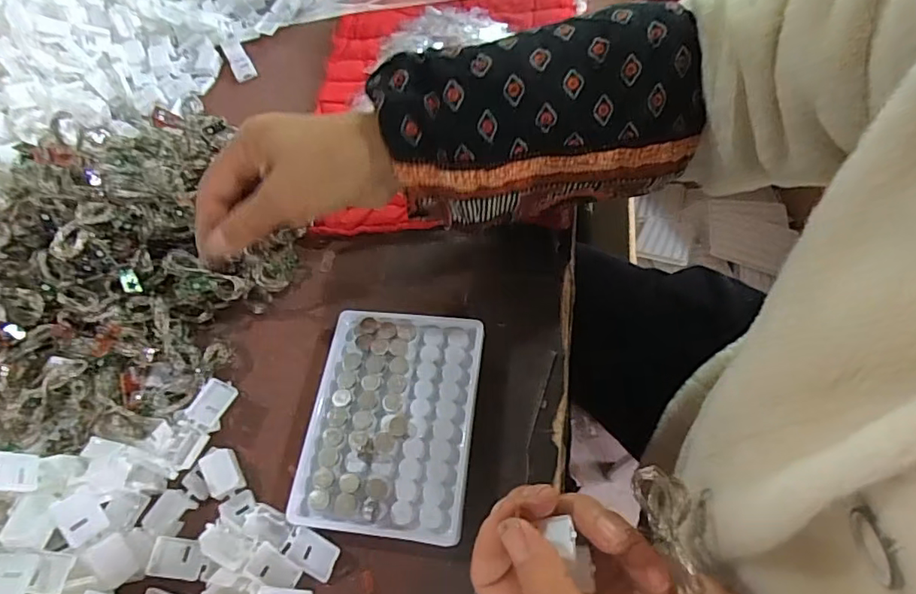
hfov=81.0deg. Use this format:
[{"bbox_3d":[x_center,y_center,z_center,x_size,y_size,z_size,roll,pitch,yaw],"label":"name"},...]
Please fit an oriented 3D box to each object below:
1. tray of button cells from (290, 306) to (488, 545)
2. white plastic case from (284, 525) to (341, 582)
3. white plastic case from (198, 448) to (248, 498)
[{"bbox_3d":[-0.040,0.071,0.318,0.097,0.015,0.129,4,62,9],"label":"tray of button cells"},{"bbox_3d":[-0.080,0.140,0.294,0.027,0.004,0.019,21,66,17],"label":"white plastic case"},{"bbox_3d":[-0.139,0.103,0.317,0.018,0.013,0.025,-29,62,-9],"label":"white plastic case"}]

